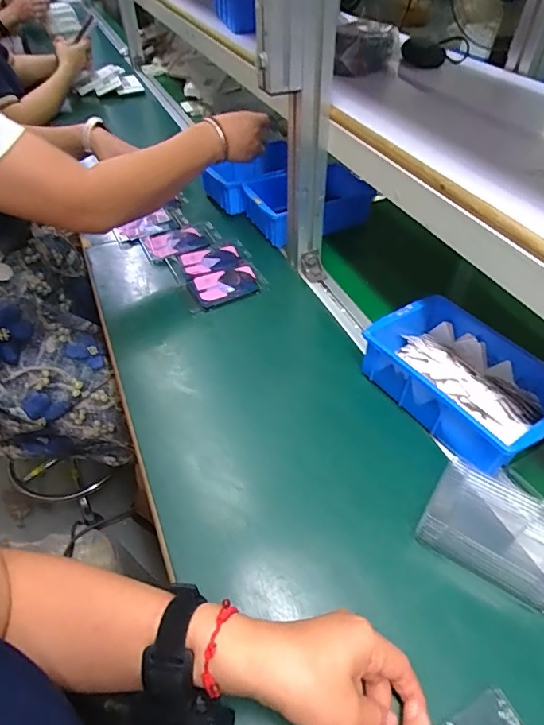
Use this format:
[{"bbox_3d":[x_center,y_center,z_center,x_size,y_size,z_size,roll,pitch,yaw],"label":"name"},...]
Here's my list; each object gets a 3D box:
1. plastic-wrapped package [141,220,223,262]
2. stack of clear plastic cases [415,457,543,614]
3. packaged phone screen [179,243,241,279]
[{"bbox_3d":[-0.150,-0.207,0.750,0.124,0.017,0.081,-17,49,-16],"label":"plastic-wrapped package"},{"bbox_3d":[0.206,0.149,0.401,0.137,0.043,0.087,25,52,22],"label":"stack of clear plastic cases"},{"bbox_3d":[-0.095,-0.161,0.710,0.094,0.006,0.057,-21,50,-19],"label":"packaged phone screen"}]

